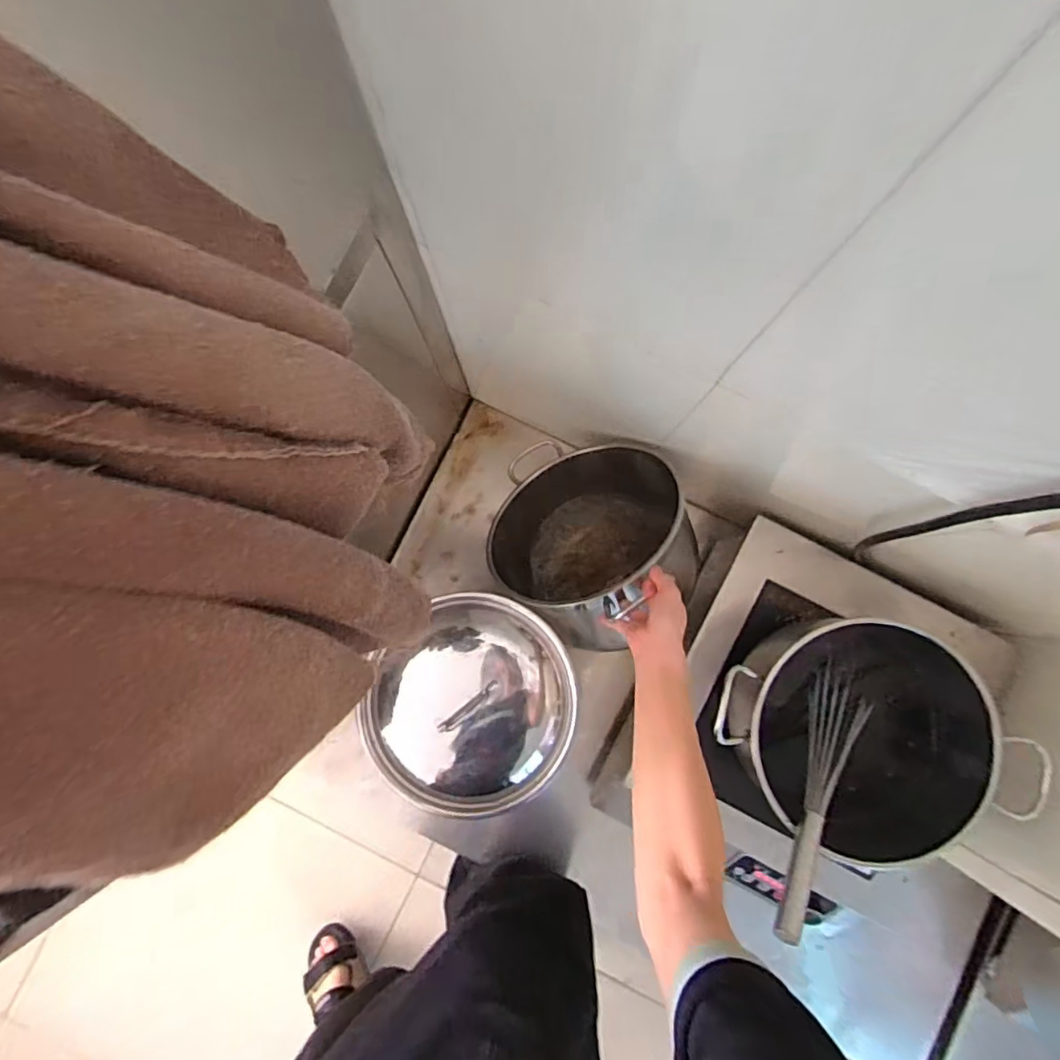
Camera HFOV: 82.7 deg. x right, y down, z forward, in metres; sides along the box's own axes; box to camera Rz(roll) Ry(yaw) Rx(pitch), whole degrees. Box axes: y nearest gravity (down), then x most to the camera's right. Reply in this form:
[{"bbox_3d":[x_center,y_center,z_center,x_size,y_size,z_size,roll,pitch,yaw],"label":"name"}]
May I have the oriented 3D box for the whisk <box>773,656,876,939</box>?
[{"bbox_3d":[0.329,0.284,0.673,0.058,0.047,0.303,28,62,3],"label":"whisk"}]

